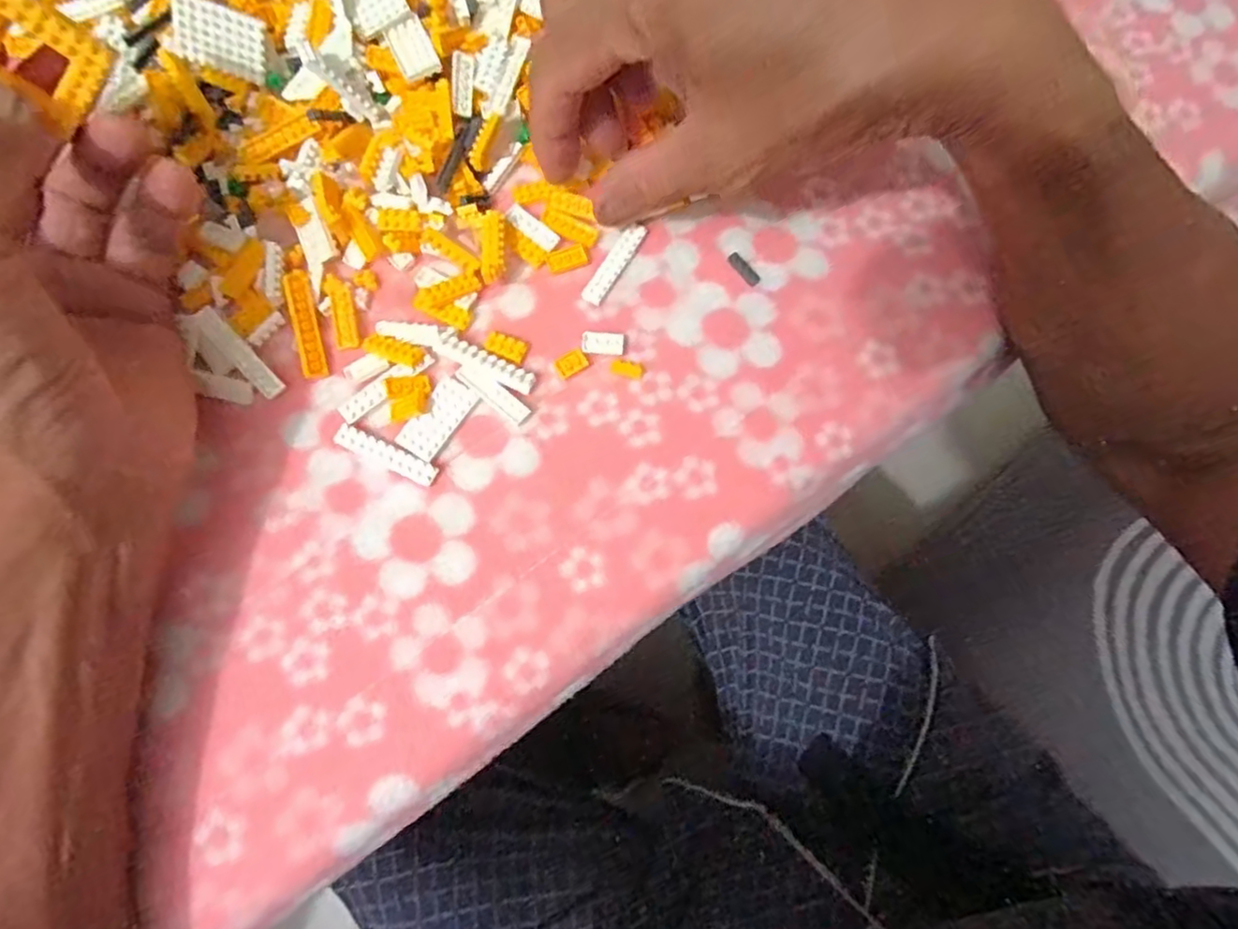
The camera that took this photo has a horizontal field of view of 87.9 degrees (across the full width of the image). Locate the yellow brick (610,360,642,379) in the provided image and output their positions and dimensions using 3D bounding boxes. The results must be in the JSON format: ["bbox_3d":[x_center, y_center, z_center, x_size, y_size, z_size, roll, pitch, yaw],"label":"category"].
[{"bbox_3d":[0.003,-0.038,0.253,0.013,0.004,0.006,10,76,1],"label":"yellow brick"}]

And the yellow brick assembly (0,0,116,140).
[{"bbox_3d":[-0.175,-0.122,0.191,0.030,0.034,0.008,-50,40,17],"label":"yellow brick assembly"}]

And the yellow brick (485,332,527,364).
[{"bbox_3d":[-0.045,-0.046,0.252,0.015,0.006,0.009,18,77,3],"label":"yellow brick"}]

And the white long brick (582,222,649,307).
[{"bbox_3d":[-0.002,-0.082,0.264,0.008,0.005,0.040,30,78,6],"label":"white long brick"}]

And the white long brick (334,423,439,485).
[{"bbox_3d":[-0.087,-0.003,0.240,0.040,0.005,0.008,25,77,4],"label":"white long brick"}]

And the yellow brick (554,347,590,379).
[{"bbox_3d":[-0.019,-0.040,0.253,0.012,0.005,0.008,-33,79,-9],"label":"yellow brick"}]

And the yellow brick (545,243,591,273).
[{"bbox_3d":[-0.021,-0.085,0.262,0.018,0.004,0.009,-18,78,-6],"label":"yellow brick"}]

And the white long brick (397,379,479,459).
[{"bbox_3d":[-0.068,-0.018,0.241,0.016,0.004,0.032,35,78,7],"label":"white long brick"}]

